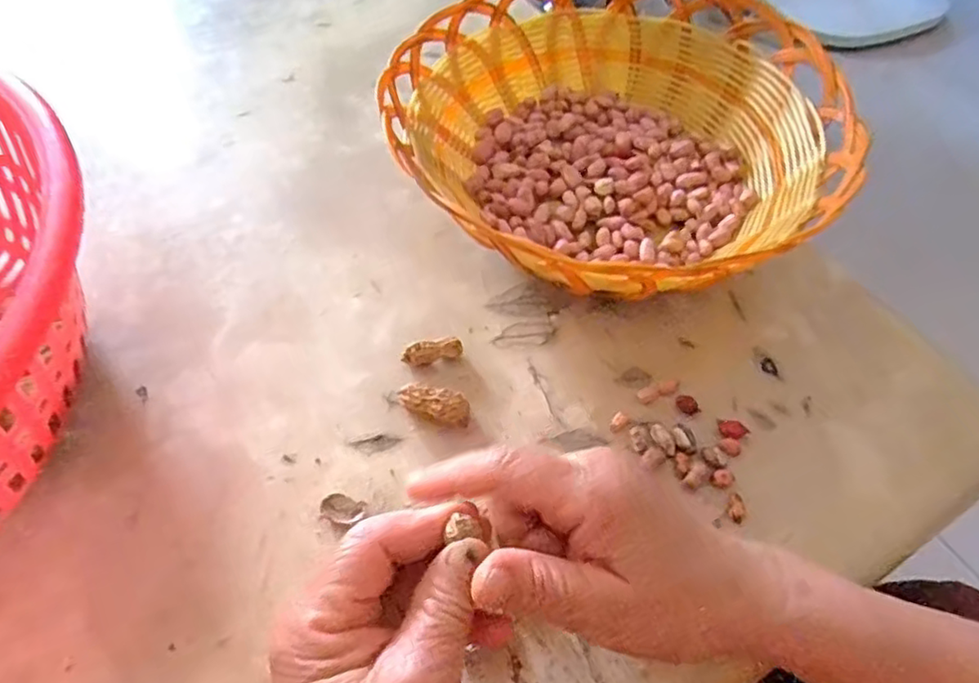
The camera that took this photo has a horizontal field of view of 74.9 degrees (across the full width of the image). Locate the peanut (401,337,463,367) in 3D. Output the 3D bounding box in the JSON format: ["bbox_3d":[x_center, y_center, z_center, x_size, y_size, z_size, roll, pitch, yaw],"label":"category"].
[{"bbox_3d":[-0.032,0.008,0.360,0.033,0.016,0.010,-10,58,-8],"label":"peanut"}]

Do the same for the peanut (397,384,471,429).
[{"bbox_3d":[-0.030,0.036,0.341,0.039,0.017,0.017,13,58,7],"label":"peanut"}]

